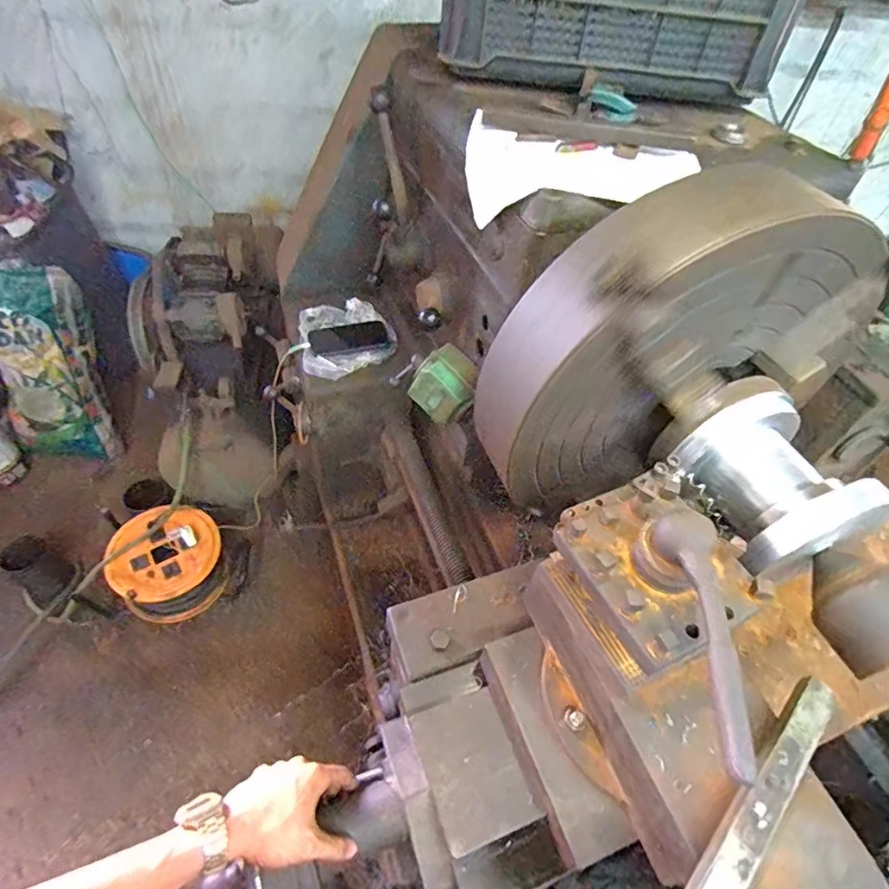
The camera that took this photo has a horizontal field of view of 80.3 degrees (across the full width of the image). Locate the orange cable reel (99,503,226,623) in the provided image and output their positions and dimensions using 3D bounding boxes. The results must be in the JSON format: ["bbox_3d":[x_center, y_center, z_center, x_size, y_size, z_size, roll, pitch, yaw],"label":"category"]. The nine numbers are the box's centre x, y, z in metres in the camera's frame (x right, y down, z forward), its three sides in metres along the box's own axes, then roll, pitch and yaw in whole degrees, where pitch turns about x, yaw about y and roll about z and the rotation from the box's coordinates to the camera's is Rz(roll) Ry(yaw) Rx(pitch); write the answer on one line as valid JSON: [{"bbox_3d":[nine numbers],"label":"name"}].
[{"bbox_3d":[-0.774,0.327,1.486,0.307,0.171,0.294,43,64,8],"label":"orange cable reel"}]

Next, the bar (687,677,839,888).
[{"bbox_3d":[0.233,0.293,0.403,0.295,0.018,0.029,-35,61,-29],"label":"bar"}]

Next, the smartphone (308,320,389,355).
[{"bbox_3d":[-0.203,-0.230,1.122,0.165,0.014,0.087,-16,54,-18],"label":"smartphone"}]

